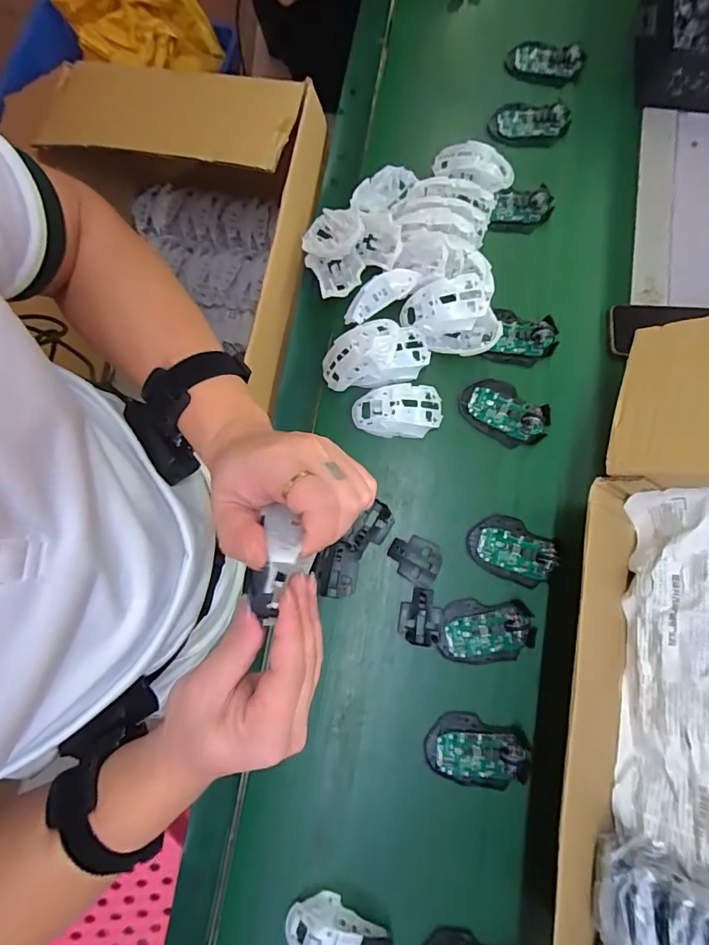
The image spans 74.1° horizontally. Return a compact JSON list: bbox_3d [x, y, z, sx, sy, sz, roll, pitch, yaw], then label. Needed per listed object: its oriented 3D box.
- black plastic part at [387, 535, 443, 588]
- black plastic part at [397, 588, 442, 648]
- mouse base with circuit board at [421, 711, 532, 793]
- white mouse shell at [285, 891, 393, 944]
[{"bbox_3d":[0.074,0.107,0.580,0.065,0.017,0.053,26,79,6],"label":"black plastic part"},{"bbox_3d":[0.079,0.175,0.567,0.048,0.010,0.066,9,78,3],"label":"black plastic part"},{"bbox_3d":[0.139,0.321,0.536,0.112,0.024,0.073,7,78,2],"label":"mouse base with circuit board"},{"bbox_3d":[-0.016,0.503,0.495,0.115,0.037,0.061,27,79,7],"label":"white mouse shell"}]

